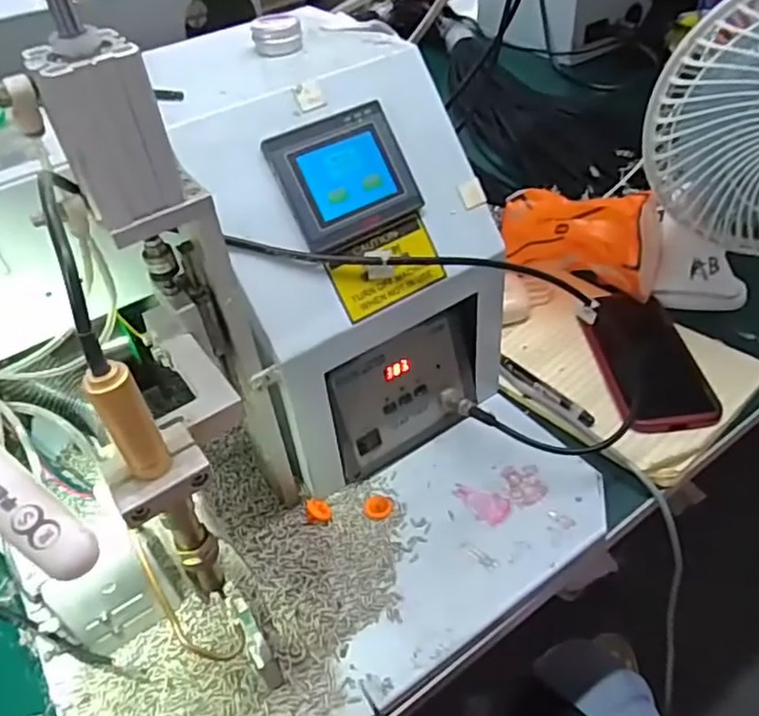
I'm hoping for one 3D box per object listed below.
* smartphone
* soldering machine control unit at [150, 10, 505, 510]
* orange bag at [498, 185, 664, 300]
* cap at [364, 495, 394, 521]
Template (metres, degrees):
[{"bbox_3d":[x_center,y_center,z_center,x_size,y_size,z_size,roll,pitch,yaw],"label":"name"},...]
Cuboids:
[{"bbox_3d":[0.247,-0.002,0.601,0.092,0.009,0.179,-6,44,0],"label":"smartphone"},{"bbox_3d":[-0.025,-0.080,0.495,0.188,0.288,0.216,-20,46,-14],"label":"soldering machine control unit"},{"bbox_3d":[0.198,-0.110,0.642,0.148,0.101,0.090,10,46,16],"label":"orange bag"},{"bbox_3d":[-0.001,0.113,0.497,0.022,0.008,0.019,-2,44,4],"label":"cap"}]

